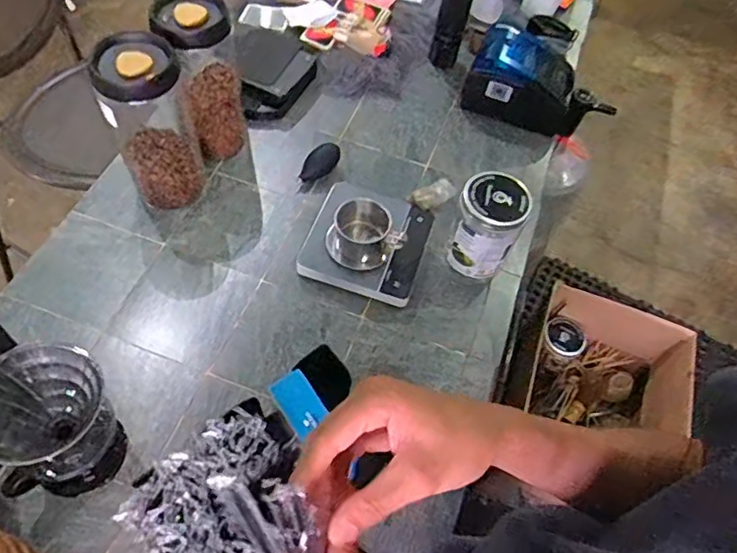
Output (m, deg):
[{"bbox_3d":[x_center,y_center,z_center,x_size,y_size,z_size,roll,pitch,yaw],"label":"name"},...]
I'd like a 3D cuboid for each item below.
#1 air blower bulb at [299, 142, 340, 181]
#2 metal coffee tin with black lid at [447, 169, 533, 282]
[{"bbox_3d":[-0.073,-0.171,0.884,0.035,0.038,0.080,31,60,13],"label":"air blower bulb"},{"bbox_3d":[0.160,-0.068,0.780,0.083,0.128,0.092,29,59,11],"label":"metal coffee tin with black lid"}]

